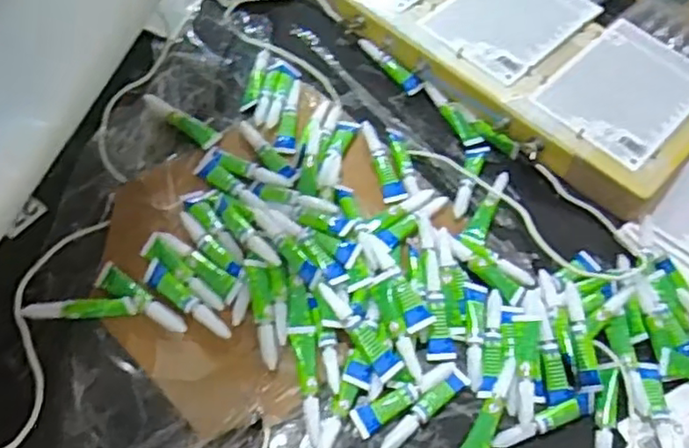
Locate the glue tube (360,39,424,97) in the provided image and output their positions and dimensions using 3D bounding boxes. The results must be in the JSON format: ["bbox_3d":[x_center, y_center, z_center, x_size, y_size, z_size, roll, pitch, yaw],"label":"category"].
[{"bbox_3d":[0.045,-0.157,0.656,0.014,0.013,0.081,-38,68,-24],"label":"glue tube"}]

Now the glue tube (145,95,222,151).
[{"bbox_3d":[-0.145,-0.096,0.592,0.084,0.012,0.023,38,62,18],"label":"glue tube"}]

